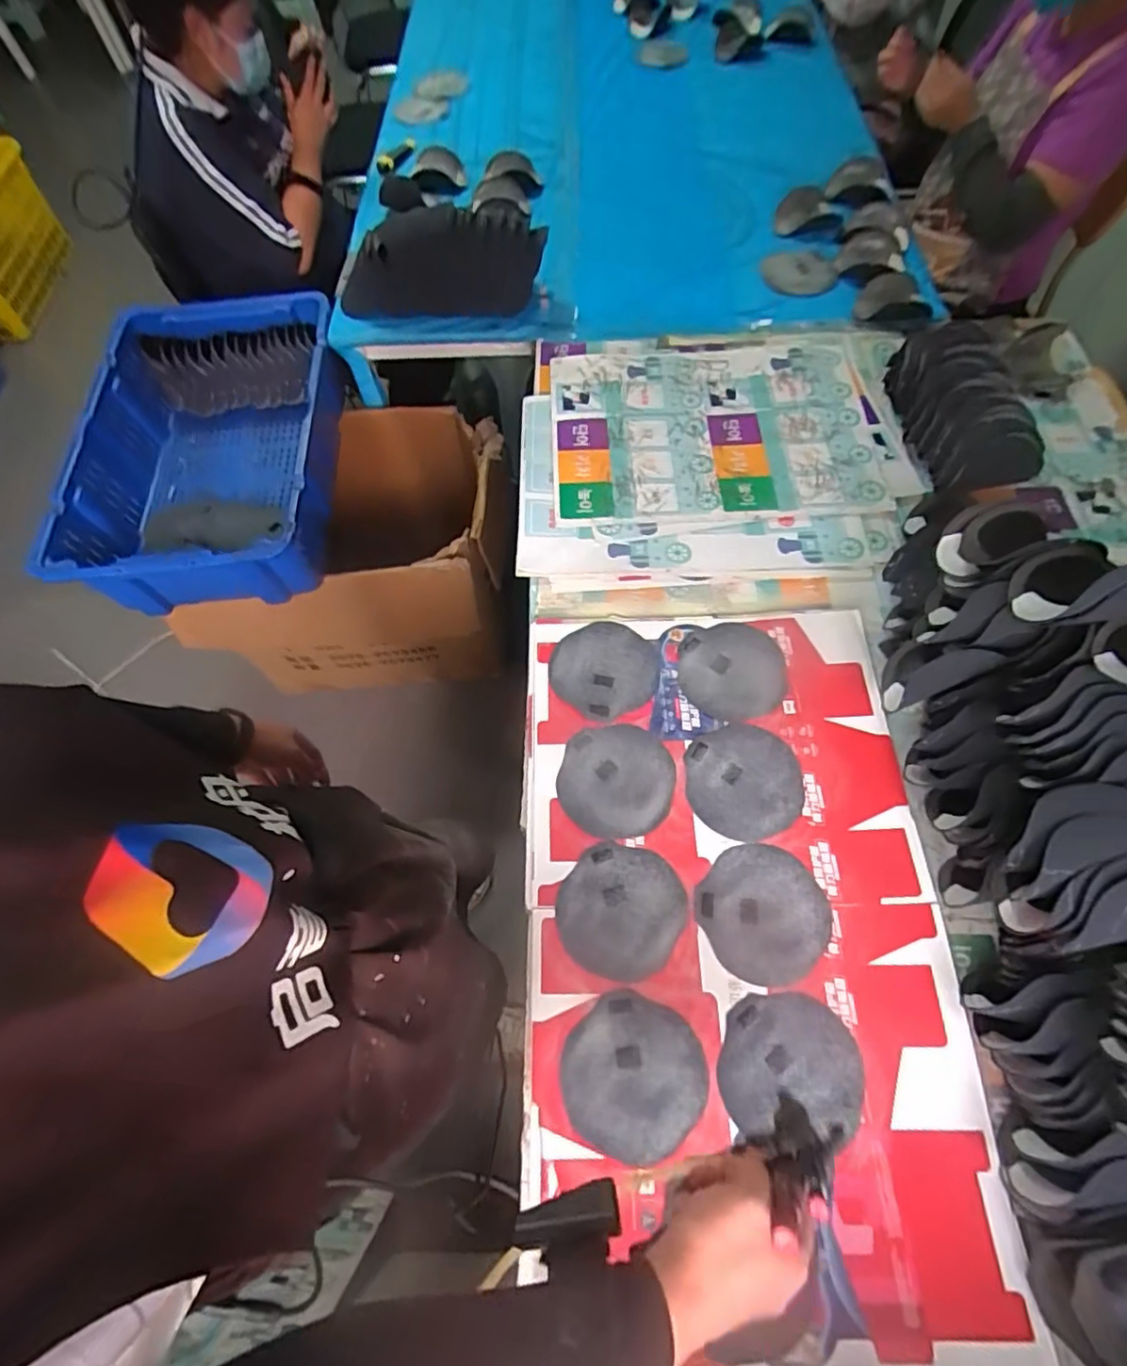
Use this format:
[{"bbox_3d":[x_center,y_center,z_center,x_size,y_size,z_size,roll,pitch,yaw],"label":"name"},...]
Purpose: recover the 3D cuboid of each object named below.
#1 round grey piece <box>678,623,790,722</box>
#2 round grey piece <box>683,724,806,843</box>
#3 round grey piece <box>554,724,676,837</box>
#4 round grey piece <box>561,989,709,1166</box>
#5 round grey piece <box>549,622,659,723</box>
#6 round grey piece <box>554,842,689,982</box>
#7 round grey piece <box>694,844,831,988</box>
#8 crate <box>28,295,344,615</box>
[{"bbox_3d":[0.234,-0.017,0.822,0.143,0.010,0.144,0,64,0],"label":"round grey piece"},{"bbox_3d":[0.232,0.125,0.757,0.150,0.009,0.141,0,64,0],"label":"round grey piece"},{"bbox_3d":[0.067,0.121,0.761,0.142,0.005,0.146,0,64,0],"label":"round grey piece"},{"bbox_3d":[0.073,0.407,0.620,0.142,0.006,0.139,0,64,0],"label":"round grey piece"},{"bbox_3d":[0.059,-0.020,0.825,0.144,0.009,0.136,0,64,0],"label":"round grey piece"},{"bbox_3d":[0.068,0.264,0.696,0.135,0.008,0.143,0,64,0],"label":"round grey piece"},{"bbox_3d":[0.232,0.263,0.687,0.145,0.007,0.142,0,64,0],"label":"round grey piece"},{"bbox_3d":[-0.691,-0.462,1.164,0.452,0.197,0.698,-5,64,0],"label":"crate"}]

